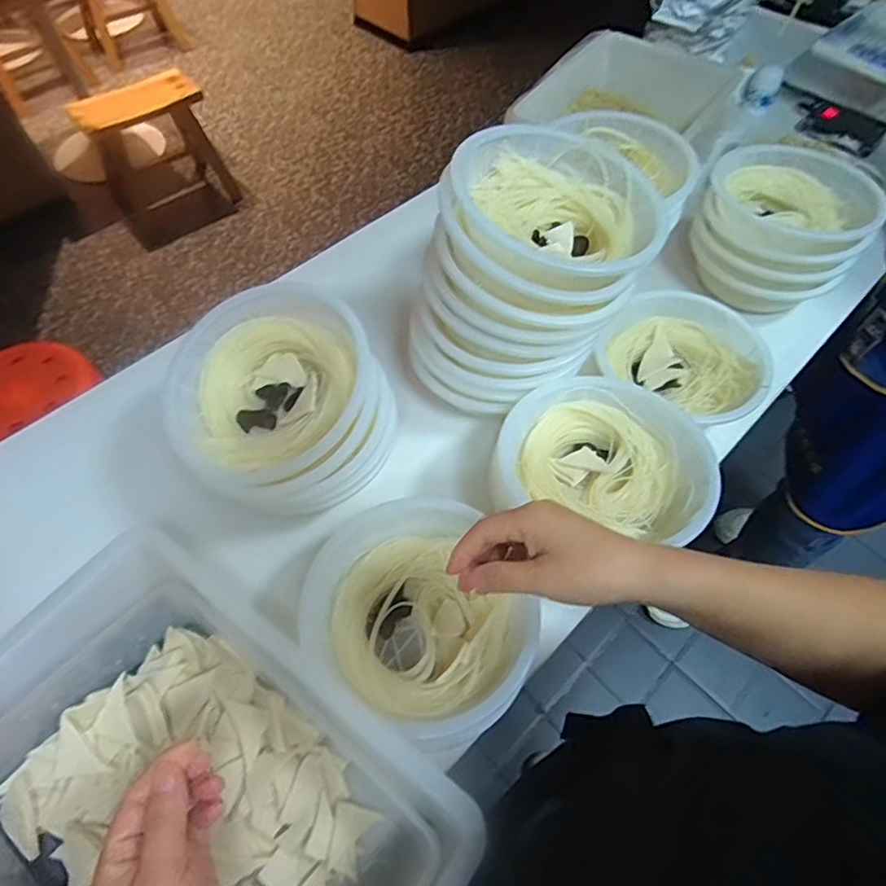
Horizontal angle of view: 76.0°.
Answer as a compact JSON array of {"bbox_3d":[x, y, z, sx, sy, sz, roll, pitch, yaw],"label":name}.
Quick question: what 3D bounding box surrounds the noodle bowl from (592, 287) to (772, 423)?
[{"bbox_3d":[0.284,-0.102,0.669,0.182,0.065,0.159,28,62,16],"label":"noodle bowl"}]

